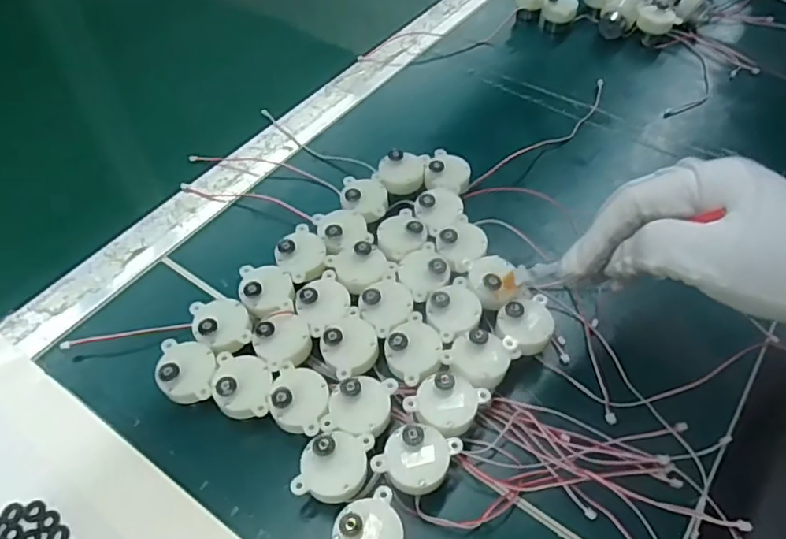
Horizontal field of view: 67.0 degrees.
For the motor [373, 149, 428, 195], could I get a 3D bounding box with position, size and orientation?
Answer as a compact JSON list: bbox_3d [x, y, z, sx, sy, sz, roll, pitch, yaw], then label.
[{"bbox_3d":[0.006,-0.071,0.425,0.032,0.016,0.039,16,54,15],"label":"motor"}]

